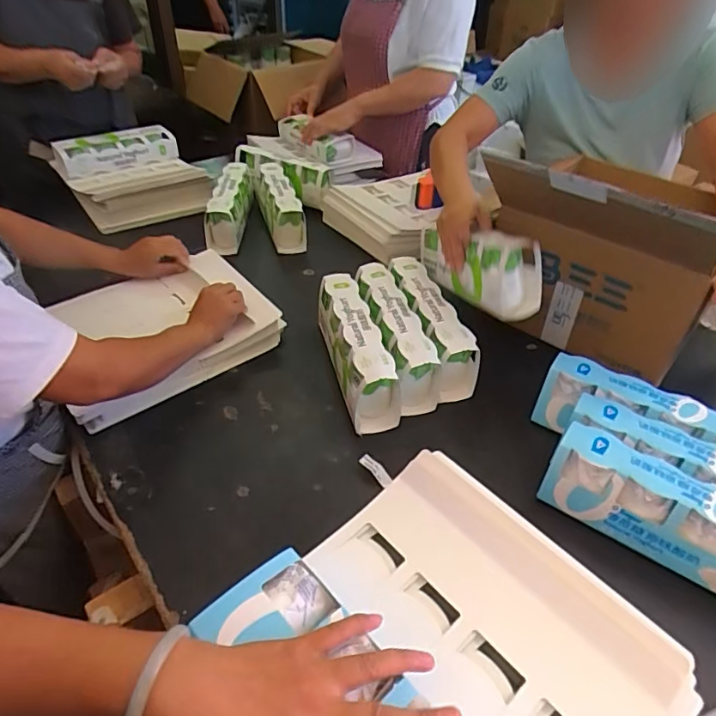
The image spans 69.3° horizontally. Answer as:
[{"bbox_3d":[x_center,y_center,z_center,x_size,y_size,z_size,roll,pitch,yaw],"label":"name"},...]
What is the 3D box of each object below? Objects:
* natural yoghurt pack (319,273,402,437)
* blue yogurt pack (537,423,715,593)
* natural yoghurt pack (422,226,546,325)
[{"bbox_3d":[-0.003,-0.014,0.780,0.072,0.108,0.248,-10,42,-14],"label":"natural yoghurt pack"},{"bbox_3d":[0.348,0.176,0.578,0.270,0.093,0.066,27,46,25],"label":"blue yogurt pack"},{"bbox_3d":[0.181,-0.149,0.831,0.073,0.115,0.257,-21,32,-25],"label":"natural yoghurt pack"}]

